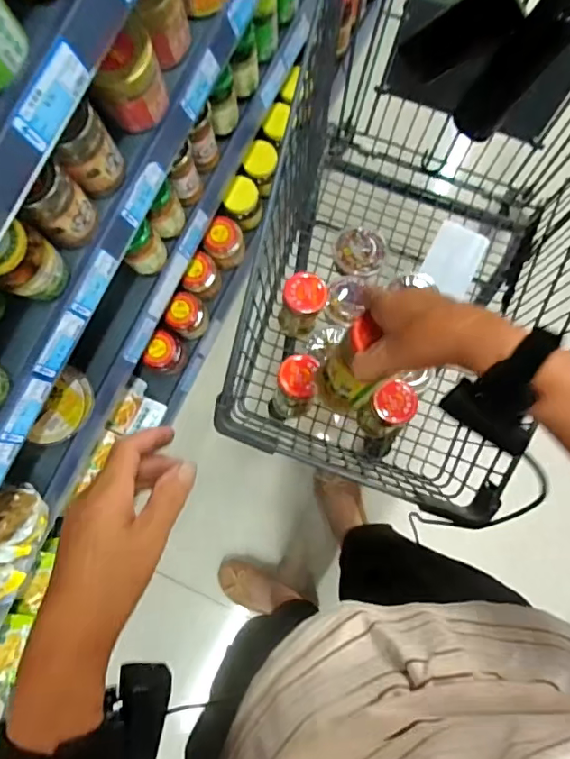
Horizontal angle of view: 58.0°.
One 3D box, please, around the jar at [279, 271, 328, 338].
[{"bbox_3d":[0.028,-0.115,0.812,0.062,0.123,0.073,16,84,1],"label":"jar"}]

